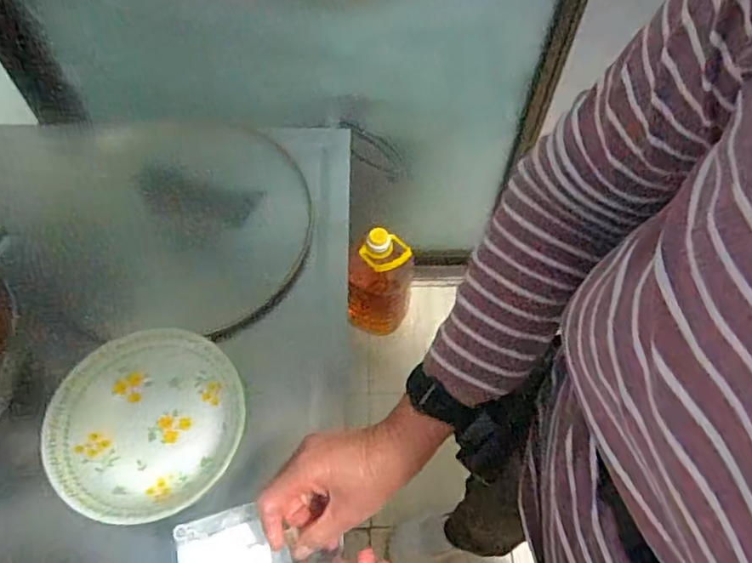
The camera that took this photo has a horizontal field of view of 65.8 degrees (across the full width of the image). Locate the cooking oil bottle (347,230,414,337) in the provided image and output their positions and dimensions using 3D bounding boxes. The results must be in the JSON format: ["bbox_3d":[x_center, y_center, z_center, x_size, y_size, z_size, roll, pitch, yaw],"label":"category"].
[{"bbox_3d":[0.005,-0.006,1.334,0.157,0.307,0.120,4,59,1],"label":"cooking oil bottle"}]

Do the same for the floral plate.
[{"bbox_3d":[-0.209,0.133,0.541,0.172,0.057,0.168,1,59,-1],"label":"floral plate"}]

